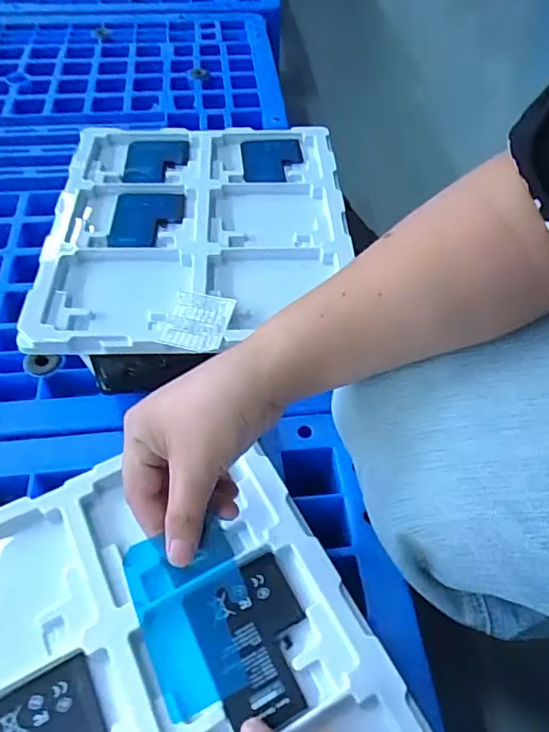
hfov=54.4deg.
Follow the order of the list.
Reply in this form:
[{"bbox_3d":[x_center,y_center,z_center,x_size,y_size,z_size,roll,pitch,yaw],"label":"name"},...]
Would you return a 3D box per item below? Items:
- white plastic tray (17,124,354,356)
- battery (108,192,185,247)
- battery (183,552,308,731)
[{"bbox_3d":[-0.076,-0.137,0.516,0.276,0.023,0.316,1,53,-1],"label":"white plastic tray"},{"bbox_3d":[-0.123,-0.142,0.518,0.065,0.004,0.081,0,53,-2],"label":"battery"},{"bbox_3d":[-0.011,0.170,0.333,0.065,0.004,0.089,-22,57,-17],"label":"battery"}]

